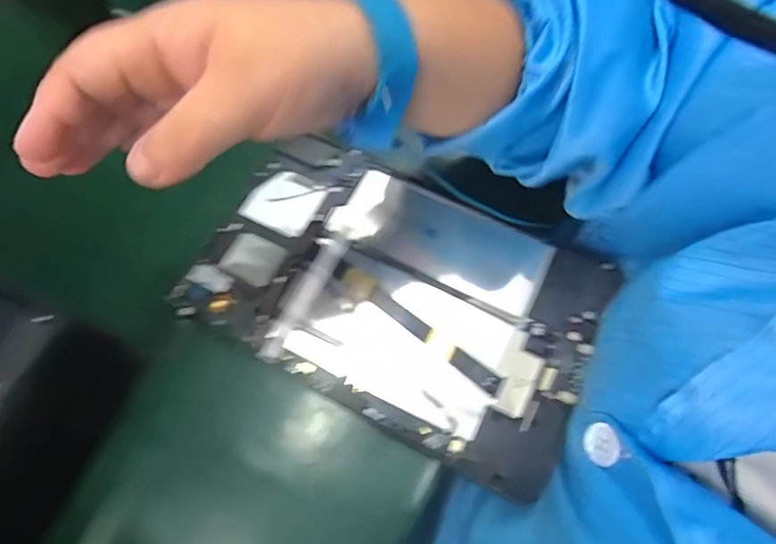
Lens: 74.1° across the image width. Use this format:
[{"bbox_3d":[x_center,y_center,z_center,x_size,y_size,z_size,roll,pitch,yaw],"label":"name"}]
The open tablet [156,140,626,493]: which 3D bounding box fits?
[{"bbox_3d":[0.005,0.011,0.311,0.233,0.007,0.146,26,71,10],"label":"open tablet"}]

